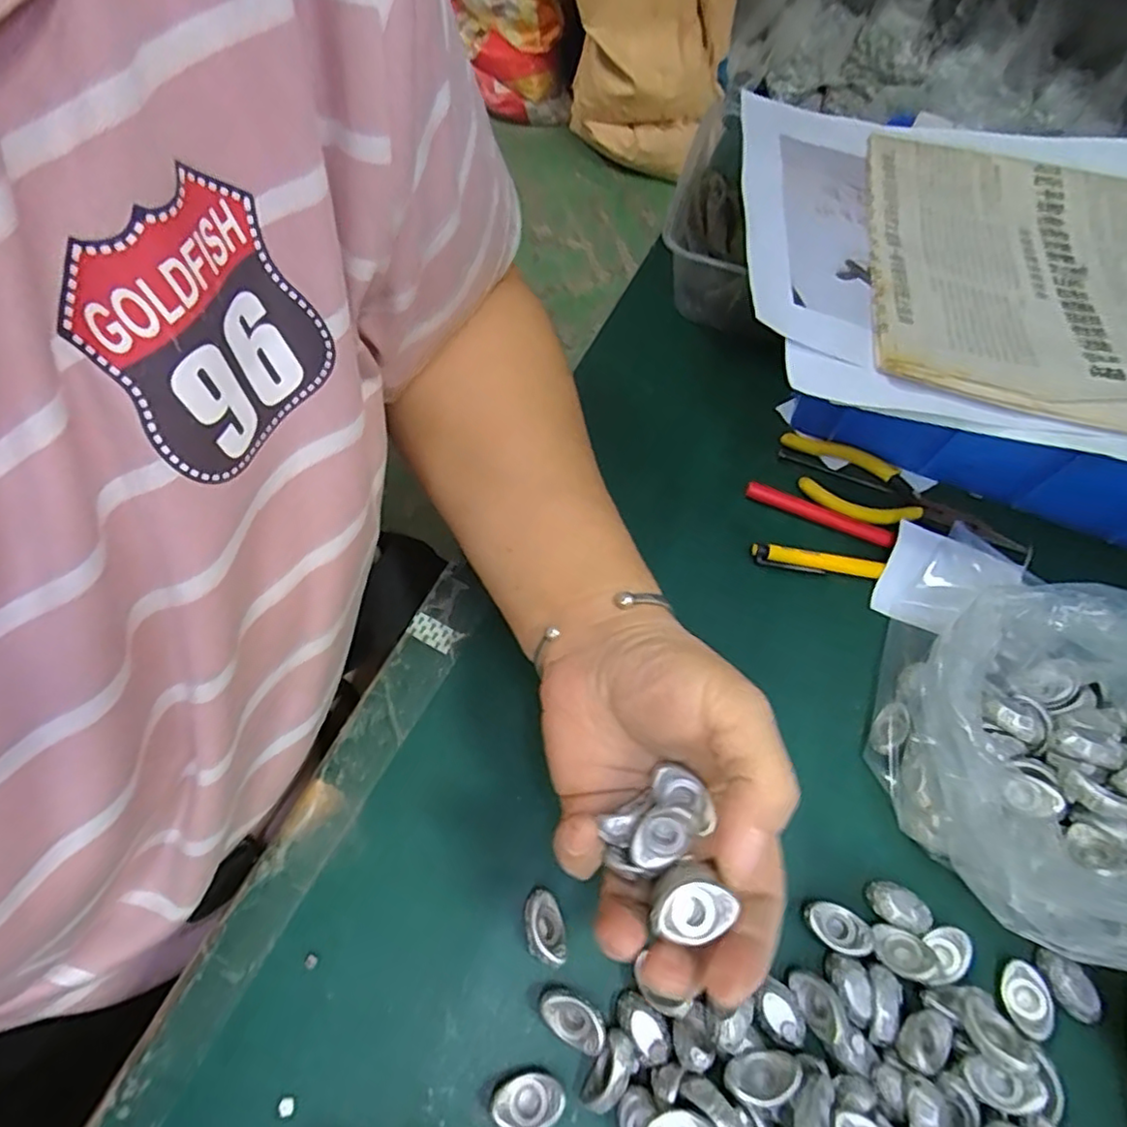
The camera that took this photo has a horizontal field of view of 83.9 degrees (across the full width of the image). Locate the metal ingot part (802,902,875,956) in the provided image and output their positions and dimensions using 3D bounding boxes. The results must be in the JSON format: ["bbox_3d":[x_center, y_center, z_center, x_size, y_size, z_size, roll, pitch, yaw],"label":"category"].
[{"bbox_3d":[0.114,0.151,0.260,0.027,0.007,0.016,26,65,10],"label":"metal ingot part"}]

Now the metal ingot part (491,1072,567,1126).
[{"bbox_3d":[-0.013,0.198,0.231,0.025,0.012,0.017,0,63,-3],"label":"metal ingot part"}]

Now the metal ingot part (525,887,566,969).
[{"bbox_3d":[-0.008,0.147,0.254,0.015,0.010,0.026,-9,64,-8],"label":"metal ingot part"}]

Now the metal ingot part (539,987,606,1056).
[{"bbox_3d":[0.003,0.175,0.242,0.026,0.011,0.015,27,65,10],"label":"metal ingot part"}]

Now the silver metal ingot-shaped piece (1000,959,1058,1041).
[{"bbox_3d":[0.189,0.177,0.255,0.015,0.007,0.026,5,63,-1],"label":"silver metal ingot-shaped piece"}]

